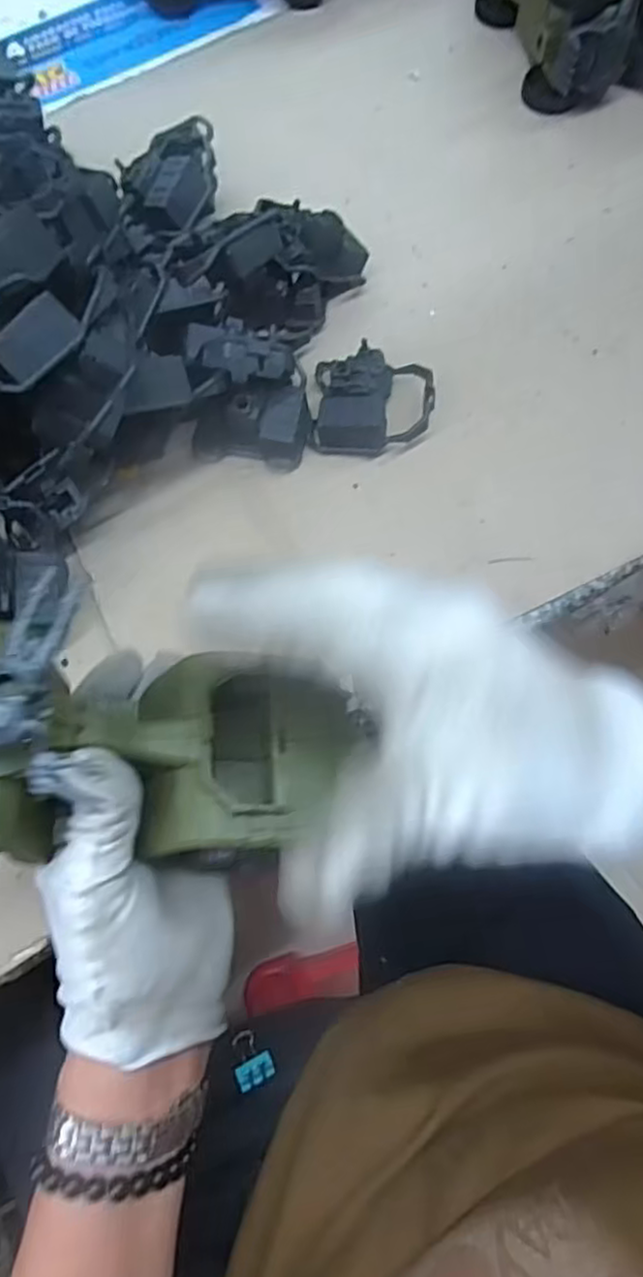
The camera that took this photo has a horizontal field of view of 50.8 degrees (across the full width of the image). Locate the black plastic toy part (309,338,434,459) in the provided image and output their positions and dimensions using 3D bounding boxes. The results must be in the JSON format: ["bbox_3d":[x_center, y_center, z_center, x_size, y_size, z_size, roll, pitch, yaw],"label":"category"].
[{"bbox_3d":[0.032,-0.147,0.419,0.072,0.035,0.068,0,70,2],"label":"black plastic toy part"}]

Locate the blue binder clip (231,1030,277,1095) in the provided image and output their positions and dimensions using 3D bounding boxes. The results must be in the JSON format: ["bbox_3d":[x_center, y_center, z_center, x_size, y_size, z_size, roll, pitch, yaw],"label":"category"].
[{"bbox_3d":[-0.037,0.224,0.361,0.021,0.016,0.028,-18,71,-6],"label":"blue binder clip"}]

